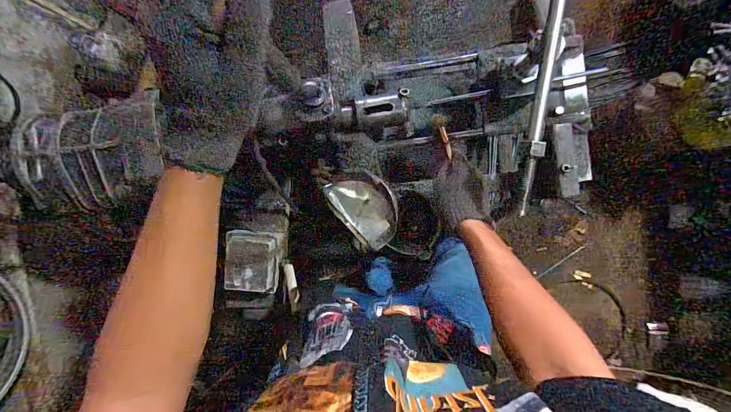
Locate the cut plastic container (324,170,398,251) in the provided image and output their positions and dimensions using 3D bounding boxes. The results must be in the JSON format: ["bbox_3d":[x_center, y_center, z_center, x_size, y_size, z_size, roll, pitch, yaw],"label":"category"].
[{"bbox_3d":[0.005,0.005,0.610,0.101,0.051,0.145,-37,96,5],"label":"cut plastic container"}]

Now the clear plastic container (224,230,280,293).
[{"bbox_3d":[-0.233,0.115,0.688,0.101,0.032,0.122,6,98,0],"label":"clear plastic container"}]

